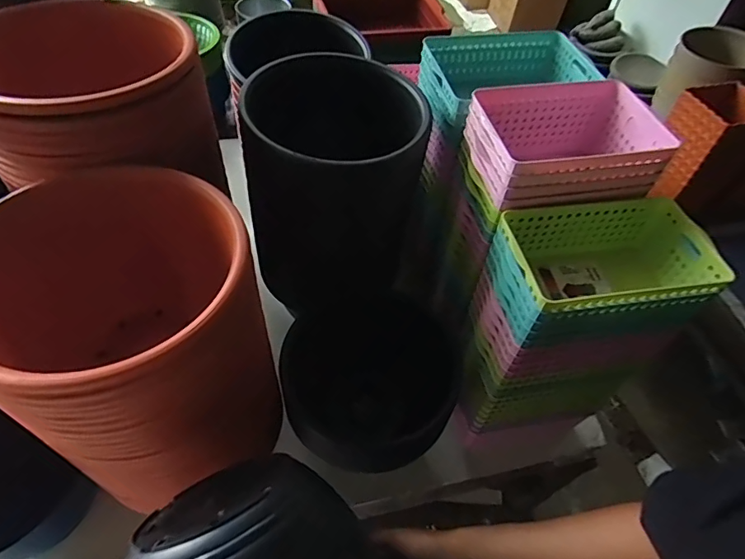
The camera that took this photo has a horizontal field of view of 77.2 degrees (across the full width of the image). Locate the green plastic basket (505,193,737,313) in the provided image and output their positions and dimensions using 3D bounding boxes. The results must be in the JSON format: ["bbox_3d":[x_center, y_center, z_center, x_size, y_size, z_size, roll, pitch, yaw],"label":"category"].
[{"bbox_3d":[0.338,-0.015,0.693,0.296,0.122,0.170,-6,53,-9],"label":"green plastic basket"}]

